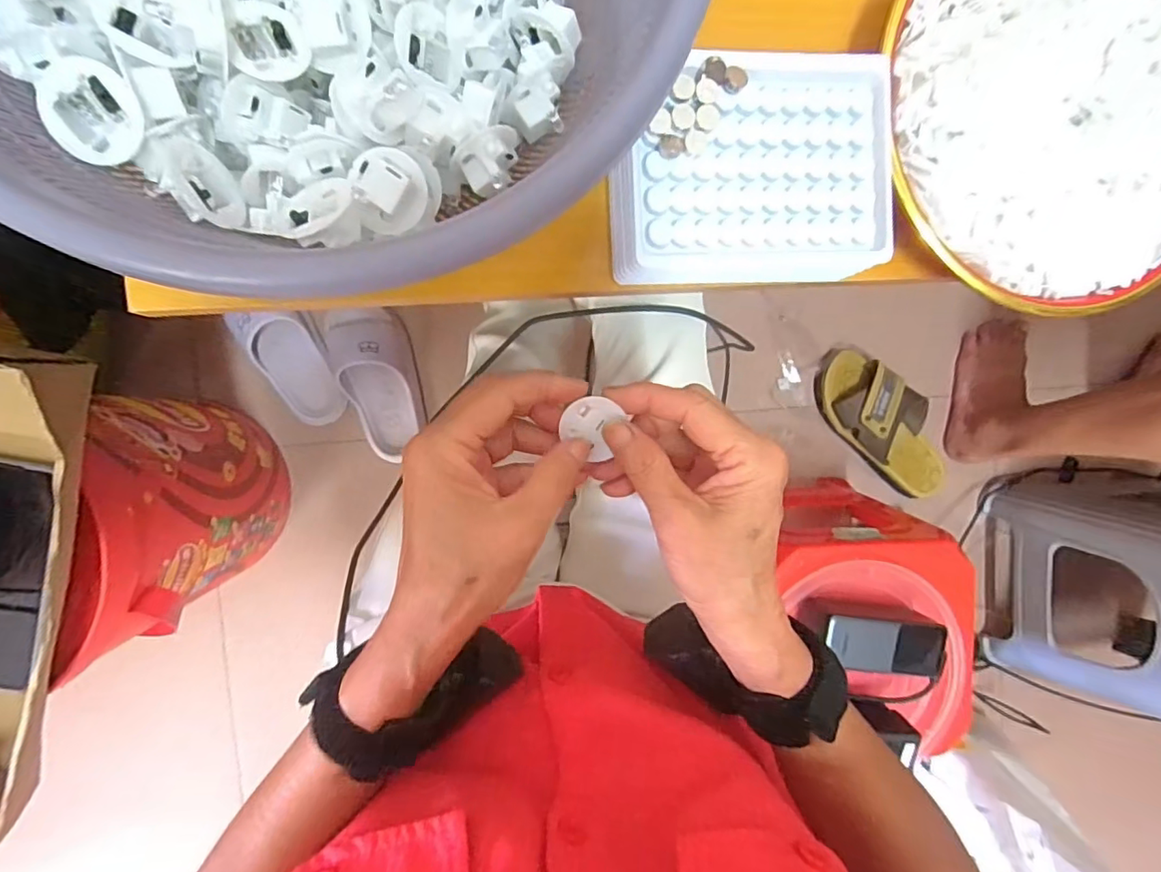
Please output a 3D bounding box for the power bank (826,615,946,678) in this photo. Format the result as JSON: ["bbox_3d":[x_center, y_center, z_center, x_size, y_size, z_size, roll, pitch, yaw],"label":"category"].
[{"bbox_3d":[0.303,0.208,0.549,0.136,0.042,0.054,9,93,-8],"label":"power bank"}]

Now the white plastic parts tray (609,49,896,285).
[{"bbox_3d":[0.086,-0.128,0.267,0.137,0.023,0.103,-3,94,-7],"label":"white plastic parts tray"}]

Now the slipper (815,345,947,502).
[{"bbox_3d":[0.457,-0.016,0.805,0.115,0.064,0.262,-45,98,-3],"label":"slipper"}]

